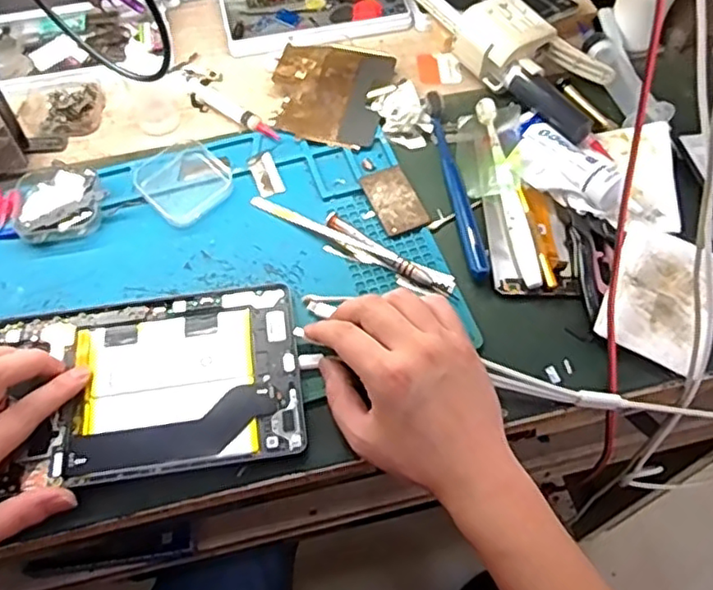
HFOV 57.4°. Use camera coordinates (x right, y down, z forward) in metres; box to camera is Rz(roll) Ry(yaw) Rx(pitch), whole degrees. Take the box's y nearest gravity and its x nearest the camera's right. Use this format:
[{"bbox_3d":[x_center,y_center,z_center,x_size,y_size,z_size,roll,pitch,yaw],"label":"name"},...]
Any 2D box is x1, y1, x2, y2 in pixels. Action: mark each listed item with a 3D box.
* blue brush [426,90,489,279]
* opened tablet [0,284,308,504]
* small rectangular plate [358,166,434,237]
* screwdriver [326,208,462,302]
[{"bbox_3d":[0.078,-0.093,0.520,0.014,0.010,0.182,-6,59,-3],"label":"blue brush"},{"bbox_3d":[-0.134,0.057,0.433,0.190,0.006,0.127,-8,59,-4],"label":"opened tablet"},{"bbox_3d":[0.031,-0.075,0.517,0.036,0.006,0.060,-22,61,-12],"label":"small rectangular plate"},{"bbox_3d":[0.024,-0.028,0.483,0.112,0.014,0.011,32,64,18],"label":"screwdriver"}]

